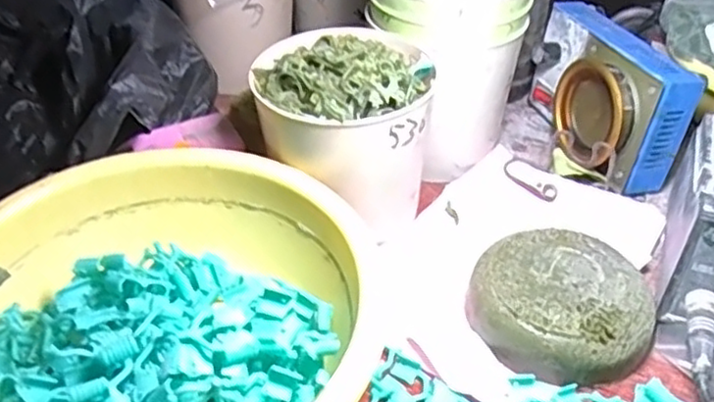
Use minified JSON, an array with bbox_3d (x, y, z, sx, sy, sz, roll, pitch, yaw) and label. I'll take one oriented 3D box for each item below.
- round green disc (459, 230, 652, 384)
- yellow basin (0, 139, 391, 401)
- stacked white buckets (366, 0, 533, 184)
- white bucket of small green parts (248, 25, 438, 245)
[{"bbox_3d":[0.120,0.061,0.407,0.096,0.029,0.094,0,39,0],"label":"round green disc"},{"bbox_3d":[-0.100,0.068,0.361,0.218,0.077,0.236,0,39,0],"label":"yellow basin"},{"bbox_3d":[0.065,-0.116,0.496,0.112,0.175,0.100,6,40,8],"label":"stacked white buckets"},{"bbox_3d":[-0.009,-0.044,0.448,0.104,0.119,0.097,0,39,0],"label":"white bucket of small green parts"}]

